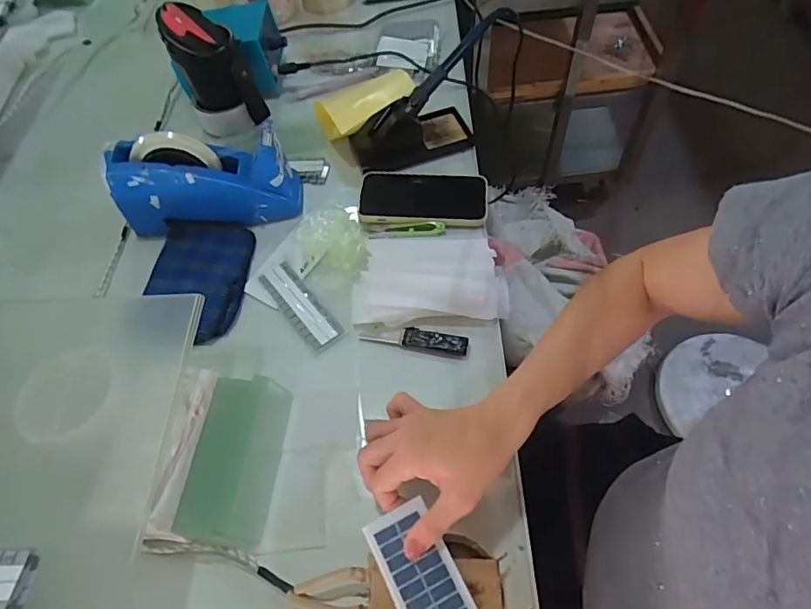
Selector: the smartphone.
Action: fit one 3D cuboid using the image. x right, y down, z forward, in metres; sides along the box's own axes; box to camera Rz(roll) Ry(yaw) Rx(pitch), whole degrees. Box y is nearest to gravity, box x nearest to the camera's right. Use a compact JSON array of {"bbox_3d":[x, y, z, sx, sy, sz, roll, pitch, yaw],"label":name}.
[{"bbox_3d":[0.022,-0.138,0.643,0.162,0.010,0.086,1,57,4],"label":"smartphone"}]

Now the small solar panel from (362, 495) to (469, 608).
[{"bbox_3d":[0.021,0.220,0.369,0.050,0.004,0.143,-26,62,-9],"label":"small solar panel"}]

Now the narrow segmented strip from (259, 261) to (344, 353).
[{"bbox_3d":[-0.121,0.000,0.574,0.038,0.005,0.130,-36,62,-18],"label":"narrow segmented strip"}]

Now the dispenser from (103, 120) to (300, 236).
[{"bbox_3d":[-0.241,-0.151,0.620,0.220,0.129,0.067,-3,56,-13],"label":"dispenser"}]

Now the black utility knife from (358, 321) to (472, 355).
[{"bbox_3d":[0.006,0.034,0.540,0.122,0.009,0.023,8,58,8],"label":"black utility knife"}]

